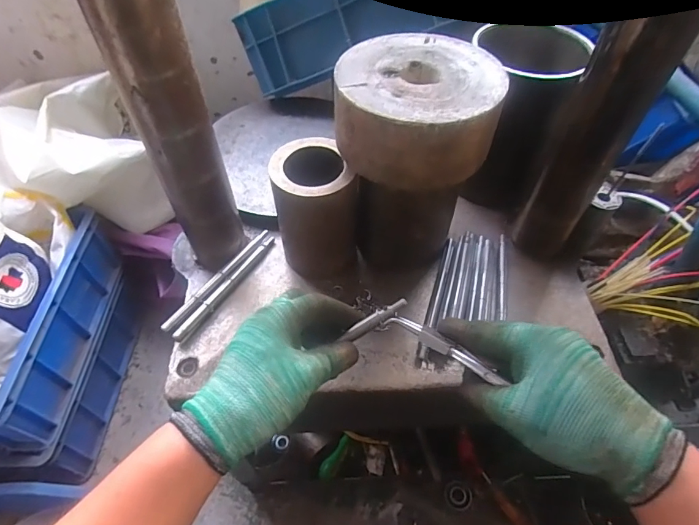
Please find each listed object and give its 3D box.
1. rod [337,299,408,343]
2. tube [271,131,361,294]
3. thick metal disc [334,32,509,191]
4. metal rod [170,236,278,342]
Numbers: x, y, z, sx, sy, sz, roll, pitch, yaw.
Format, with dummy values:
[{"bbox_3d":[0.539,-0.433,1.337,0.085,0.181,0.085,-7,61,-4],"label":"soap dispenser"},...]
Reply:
[{"bbox_3d":[0.021,0.048,0.353,0.061,0.007,0.008,-35,55,10],"label":"rod"},{"bbox_3d":[-0.036,-0.052,0.470,0.085,0.135,0.097,-9,53,-7],"label":"tube"},{"bbox_3d":[0.060,-0.139,0.390,0.144,0.069,0.138,11,53,9],"label":"thick metal disc"},{"bbox_3d":[-0.138,0.023,0.486,0.010,0.006,0.163,27,57,19],"label":"metal rod"}]

